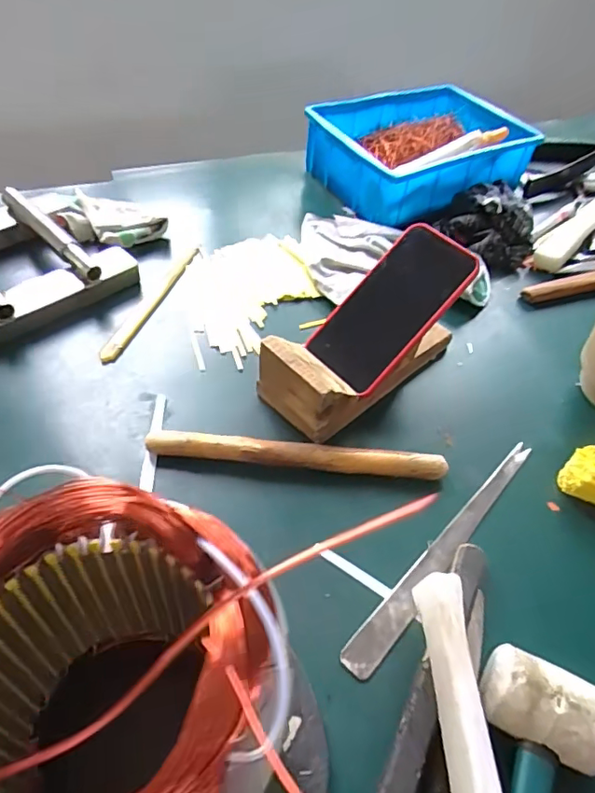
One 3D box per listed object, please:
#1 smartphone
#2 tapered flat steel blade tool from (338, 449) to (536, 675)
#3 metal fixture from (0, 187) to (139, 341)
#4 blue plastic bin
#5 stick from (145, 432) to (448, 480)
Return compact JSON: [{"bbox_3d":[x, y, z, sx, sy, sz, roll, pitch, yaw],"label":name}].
[{"bbox_3d":[0.087,-0.084,0.502,0.163,0.013,0.081,-48,66,1],"label":"smartphone"},{"bbox_3d":[0.121,0.116,0.427,0.024,0.006,0.254,36,55,24],"label":"tapered flat steel blade tool"},{"bbox_3d":[-0.302,-0.139,0.563,0.182,0.053,0.198,36,55,24],"label":"metal fixture"},{"bbox_3d":[0.185,-0.363,0.792,0.319,0.080,0.213,-19,53,-21],"label":"blue plastic bin"},{"bbox_3d":[0.000,0.050,0.456,0.246,0.021,0.021,5,49,-1],"label":"stick"}]

